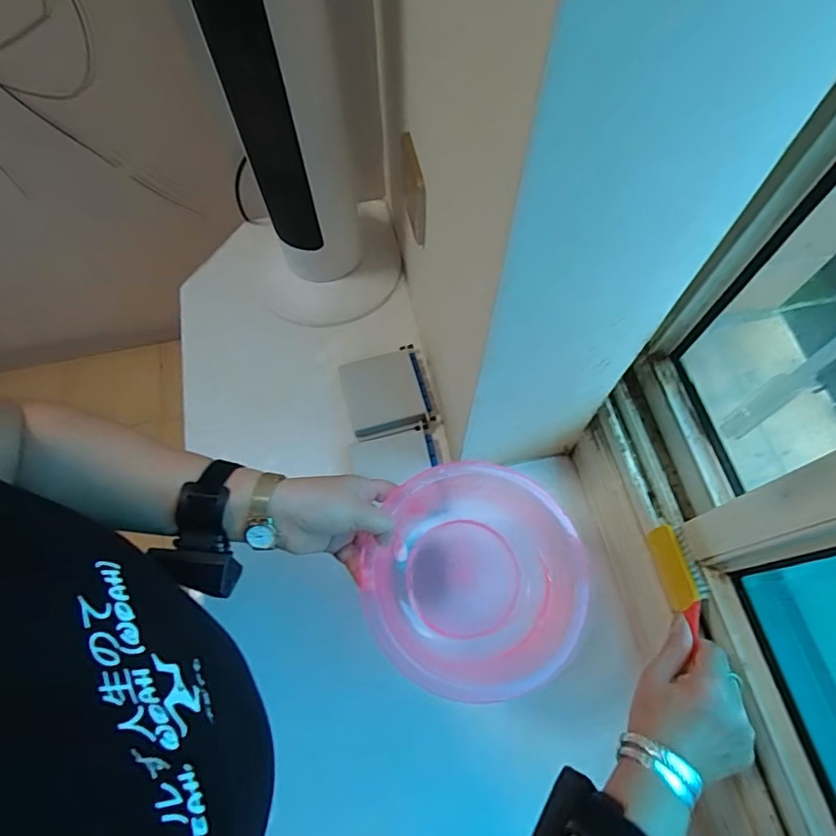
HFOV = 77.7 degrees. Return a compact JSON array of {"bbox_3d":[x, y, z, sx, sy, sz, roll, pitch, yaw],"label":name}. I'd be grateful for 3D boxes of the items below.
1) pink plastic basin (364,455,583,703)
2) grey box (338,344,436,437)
[{"bbox_3d":[0.053,0.157,0.498,0.188,0.109,0.190,0,67,1],"label":"pink plastic basin"},{"bbox_3d":[-0.044,-0.034,0.709,0.107,0.022,0.113,-15,67,-5],"label":"grey box"}]

